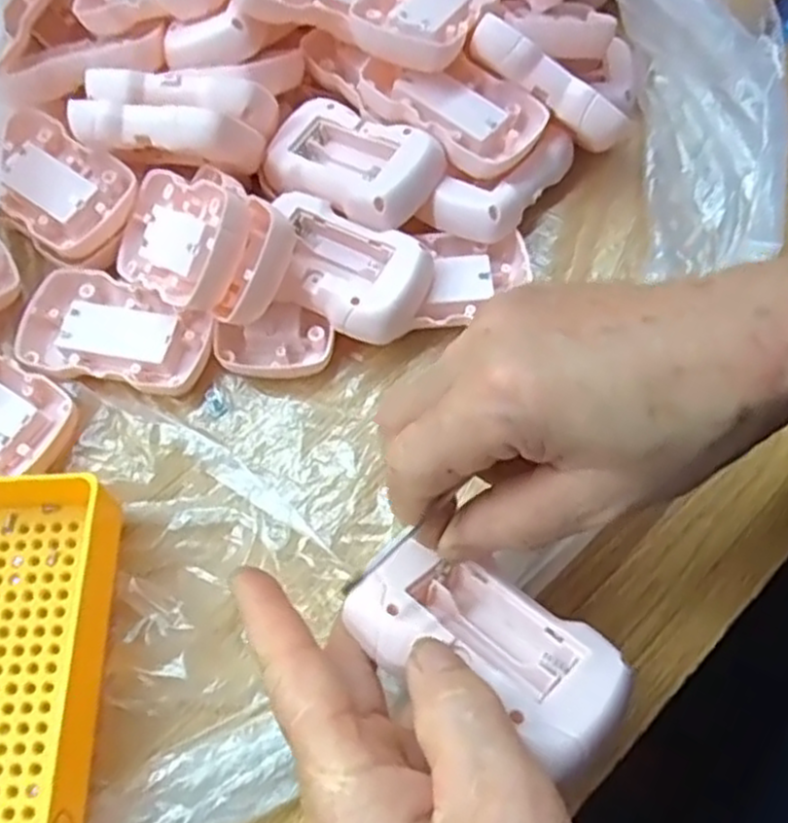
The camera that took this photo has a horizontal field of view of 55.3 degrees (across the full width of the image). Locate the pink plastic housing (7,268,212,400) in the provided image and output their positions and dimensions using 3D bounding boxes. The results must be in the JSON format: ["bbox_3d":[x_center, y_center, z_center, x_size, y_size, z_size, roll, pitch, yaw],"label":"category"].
[{"bbox_3d":[-0.130,-0.036,0.357,0.092,0.014,0.053,14,66,9],"label":"pink plastic housing"}]

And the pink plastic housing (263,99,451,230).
[{"bbox_3d":[-0.022,-0.122,0.365,0.088,0.020,0.050,30,70,15],"label":"pink plastic housing"}]

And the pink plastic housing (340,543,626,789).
[{"bbox_3d":[0.028,0.076,0.236,0.081,0.027,0.048,29,41,25],"label":"pink plastic housing"}]

